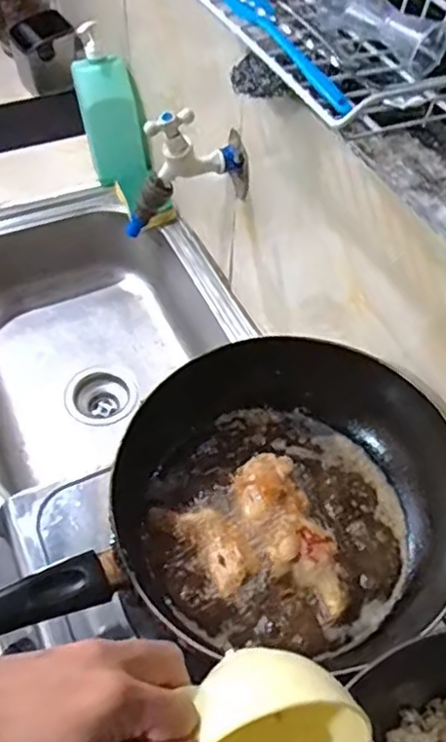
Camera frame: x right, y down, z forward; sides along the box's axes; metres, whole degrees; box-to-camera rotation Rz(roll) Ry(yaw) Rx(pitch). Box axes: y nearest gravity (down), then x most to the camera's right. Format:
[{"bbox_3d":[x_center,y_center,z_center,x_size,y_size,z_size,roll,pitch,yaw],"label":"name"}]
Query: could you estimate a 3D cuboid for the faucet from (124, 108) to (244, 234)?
[{"bbox_3d":[-0.048,-0.236,0.722,0.133,0.148,0.043,-26,59,-21],"label":"faucet"}]

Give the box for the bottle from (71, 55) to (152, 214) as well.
[{"bbox_3d":[-0.176,-0.382,1.018,0.081,0.231,0.041,-31,40,-24],"label":"bottle"}]

